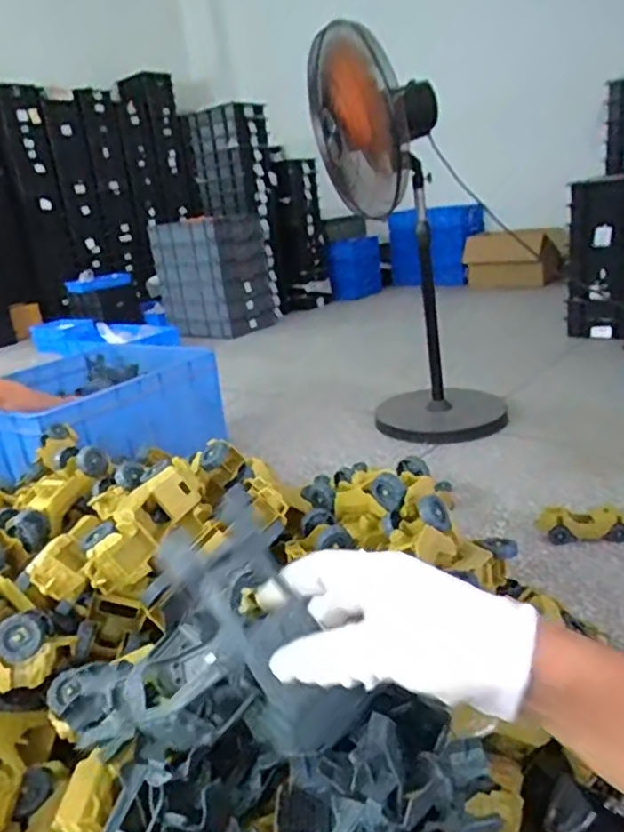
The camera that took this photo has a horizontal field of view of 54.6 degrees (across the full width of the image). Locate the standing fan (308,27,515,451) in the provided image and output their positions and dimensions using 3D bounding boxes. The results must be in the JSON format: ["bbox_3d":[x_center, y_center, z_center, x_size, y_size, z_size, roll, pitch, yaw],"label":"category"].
[{"bbox_3d":[0.238,-0.407,1.517,0.353,0.926,0.345,-12,20,-14],"label":"standing fan"}]

